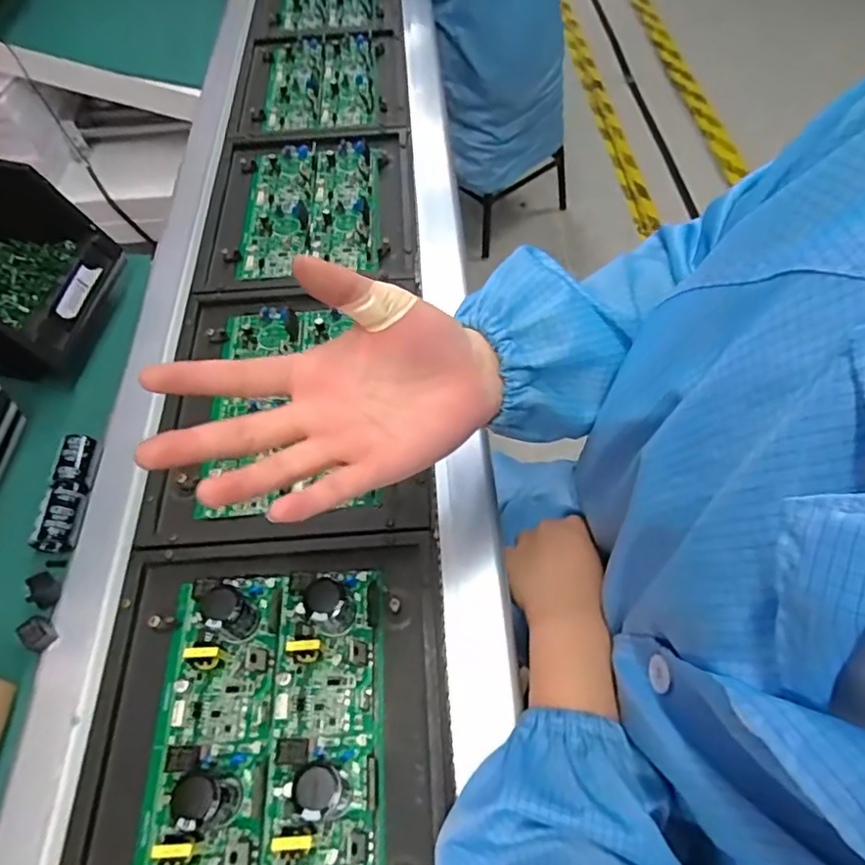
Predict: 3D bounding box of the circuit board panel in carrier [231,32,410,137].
[{"bbox_3d":[-0.155,-0.496,0.815,0.225,0.022,0.256,-4,58,0],"label":"circuit board panel in carrier"}]

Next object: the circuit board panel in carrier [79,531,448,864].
[{"bbox_3d":[-0.106,0.189,0.369,0.229,0.038,0.265,-4,58,0],"label":"circuit board panel in carrier"}]

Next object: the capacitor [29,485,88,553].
[{"bbox_3d":[-0.289,0.067,0.451,0.026,0.025,0.048,1,58,3],"label":"capacitor"}]

